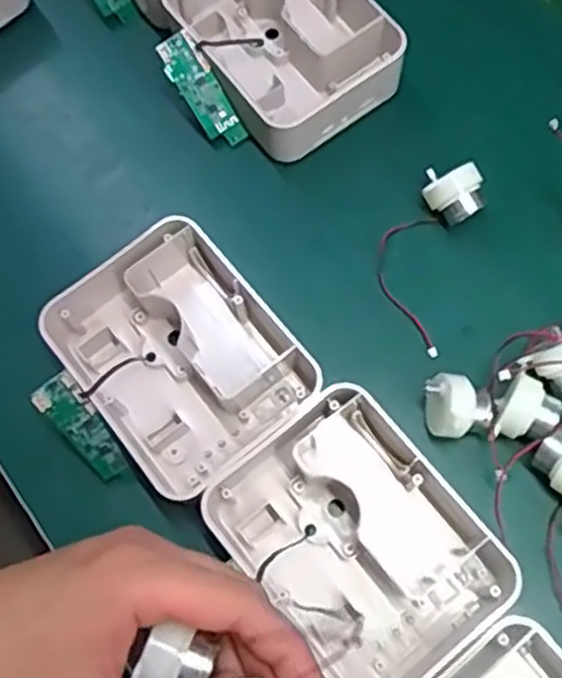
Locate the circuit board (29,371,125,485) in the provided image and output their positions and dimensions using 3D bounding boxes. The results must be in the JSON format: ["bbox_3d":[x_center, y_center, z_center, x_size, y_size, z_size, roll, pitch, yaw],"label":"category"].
[{"bbox_3d":[-0.100,0.047,0.387,0.022,0.005,0.062,-34,111,0],"label":"circuit board"}]

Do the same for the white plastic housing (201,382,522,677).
[{"bbox_3d":[0.038,0.098,0.370,0.102,0.052,0.129,-37,73,-12],"label":"white plastic housing"}]

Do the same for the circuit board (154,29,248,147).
[{"bbox_3d":[-0.047,-0.147,0.453,0.022,0.009,0.070,-40,111,-15],"label":"circuit board"}]

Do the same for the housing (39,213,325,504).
[{"bbox_3d":[-0.053,0.009,0.398,0.100,0.046,0.131,-38,73,-12],"label":"housing"}]

